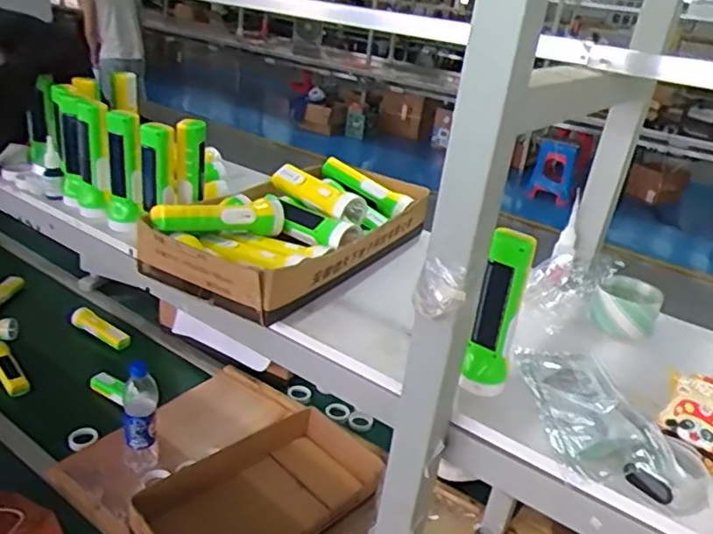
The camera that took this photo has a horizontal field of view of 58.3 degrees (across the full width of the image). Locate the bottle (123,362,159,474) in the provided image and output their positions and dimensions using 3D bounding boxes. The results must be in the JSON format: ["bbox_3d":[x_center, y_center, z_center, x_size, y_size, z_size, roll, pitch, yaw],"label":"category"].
[{"bbox_3d":[-0.413,0.289,1.228,0.068,0.229,0.085,-5,27,-23],"label":"bottle"}]

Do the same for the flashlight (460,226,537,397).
[{"bbox_3d":[0.141,0.046,0.643,0.049,0.170,0.051,12,25,11],"label":"flashlight"}]

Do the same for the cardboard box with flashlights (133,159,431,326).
[{"bbox_3d":[-0.081,-0.059,0.914,0.221,0.081,0.413,19,28,25],"label":"cardboard box with flashlights"}]

